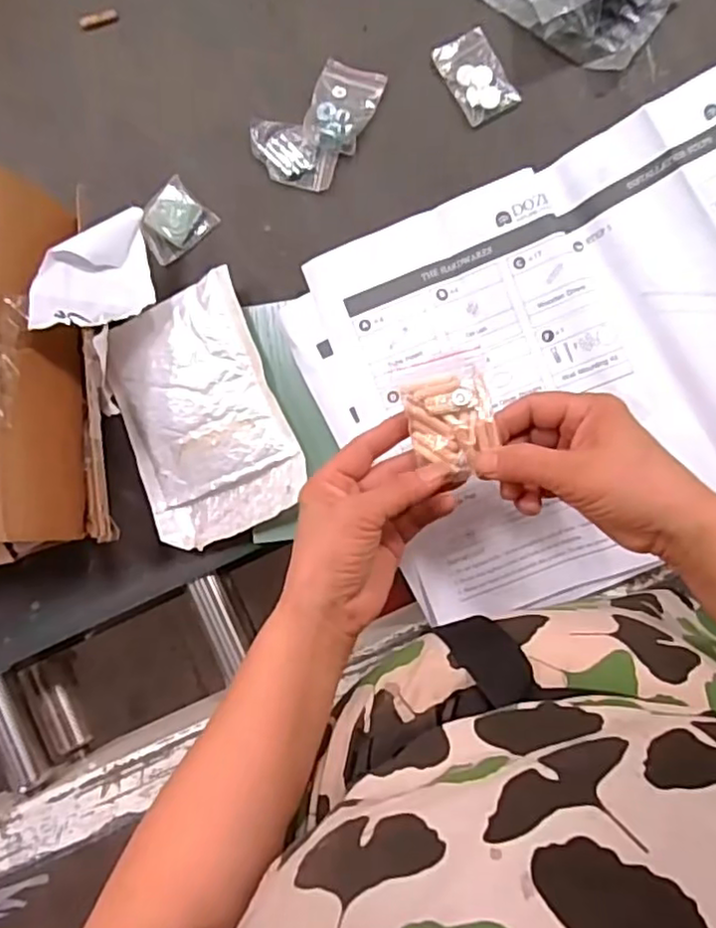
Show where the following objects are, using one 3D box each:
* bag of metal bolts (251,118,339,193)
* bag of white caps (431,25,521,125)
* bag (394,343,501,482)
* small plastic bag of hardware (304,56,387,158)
[{"bbox_3d":[-0.050,-0.231,0.491,0.067,0.010,0.041,16,91,7],"label":"bag of metal bolts"},{"bbox_3d":[0.086,-0.284,0.479,0.040,0.004,0.067,-28,86,5],"label":"bag of white caps"},{"bbox_3d":[0.055,-0.029,0.388,0.050,0.011,0.073,-13,83,5],"label":"bag"},{"bbox_3d":[-0.013,-0.266,0.488,0.046,0.007,0.066,23,92,7],"label":"small plastic bag of hardware"}]

